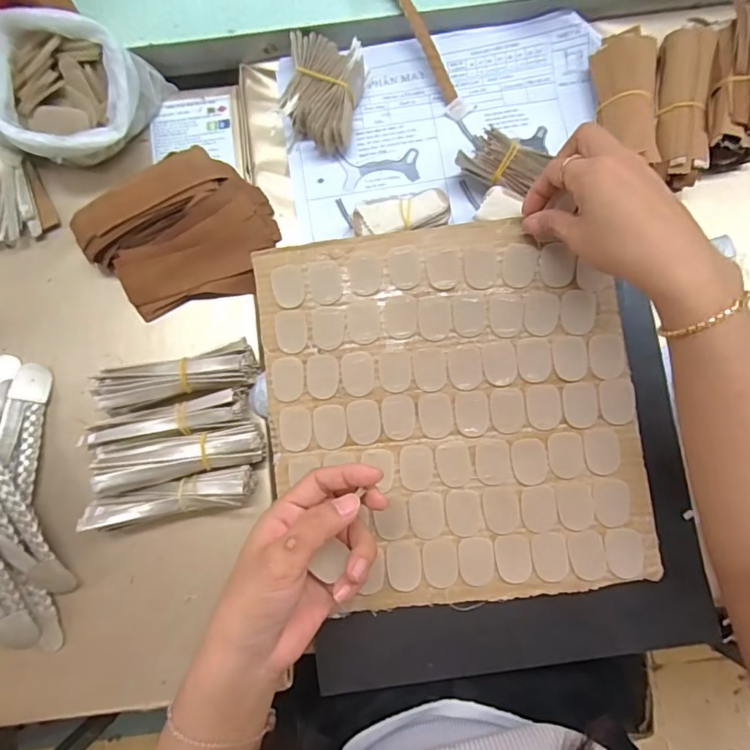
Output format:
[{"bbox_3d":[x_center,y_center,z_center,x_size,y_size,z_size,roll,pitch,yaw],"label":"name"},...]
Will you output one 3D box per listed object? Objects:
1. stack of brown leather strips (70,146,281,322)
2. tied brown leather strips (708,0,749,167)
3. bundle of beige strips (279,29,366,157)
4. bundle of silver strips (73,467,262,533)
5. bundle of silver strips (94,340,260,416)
[{"bbox_3d":[-0.162,-0.118,0.416,0.148,0.037,0.124,-36,83,-4],"label":"stack of brown leather strips"},{"bbox_3d":[0.308,-0.249,0.425,0.057,0.044,0.137,3,82,1],"label":"tied brown leather strips"},{"bbox_3d":[-0.045,-0.247,0.433,0.063,0.037,0.095,9,82,2],"label":"bundle of beige strips"},{"bbox_3d":[-0.160,0.098,0.384,0.125,0.028,0.029,-11,82,-1],"label":"bundle of silver strips"},{"bbox_3d":[-0.161,0.002,0.400,0.124,0.027,0.036,-14,82,-1],"label":"bundle of silver strips"}]

